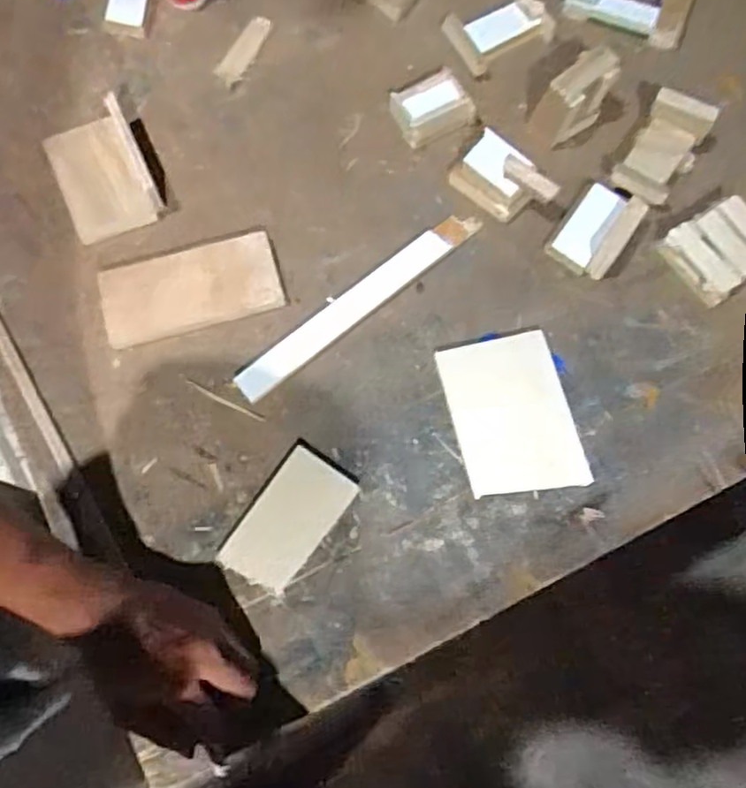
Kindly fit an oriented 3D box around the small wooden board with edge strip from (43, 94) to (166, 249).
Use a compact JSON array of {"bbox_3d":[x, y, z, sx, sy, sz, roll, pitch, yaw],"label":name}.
[{"bbox_3d":[-0.248,-0.200,0.630,0.078,0.031,0.110,-23,75,-8],"label":"small wooden board with edge strip"}]

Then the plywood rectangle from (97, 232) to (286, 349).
[{"bbox_3d":[-0.162,-0.091,0.612,0.155,0.012,0.072,-13,74,-5],"label":"plywood rectangle"}]

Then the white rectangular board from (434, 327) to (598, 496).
[{"bbox_3d":[0.119,0.018,0.592,0.097,0.009,0.137,-13,74,-5],"label":"white rectangular board"}]

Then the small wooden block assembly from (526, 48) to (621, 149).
[{"bbox_3d":[0.184,-0.272,0.638,0.068,0.073,0.034,-42,79,-12],"label":"small wooden block assembly"}]

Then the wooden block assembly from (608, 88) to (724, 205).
[{"bbox_3d":[0.269,-0.226,0.643,0.058,0.035,0.105,31,75,7],"label":"wooden block assembly"}]

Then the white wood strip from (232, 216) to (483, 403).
[{"bbox_3d":[-0.012,-0.084,0.621,0.261,0.008,0.029,-38,78,-12],"label":"white wood strip"}]

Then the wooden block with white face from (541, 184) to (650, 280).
[{"bbox_3d":[0.202,-0.150,0.627,0.059,0.030,0.081,34,75,8],"label":"wooden block with white face"}]

